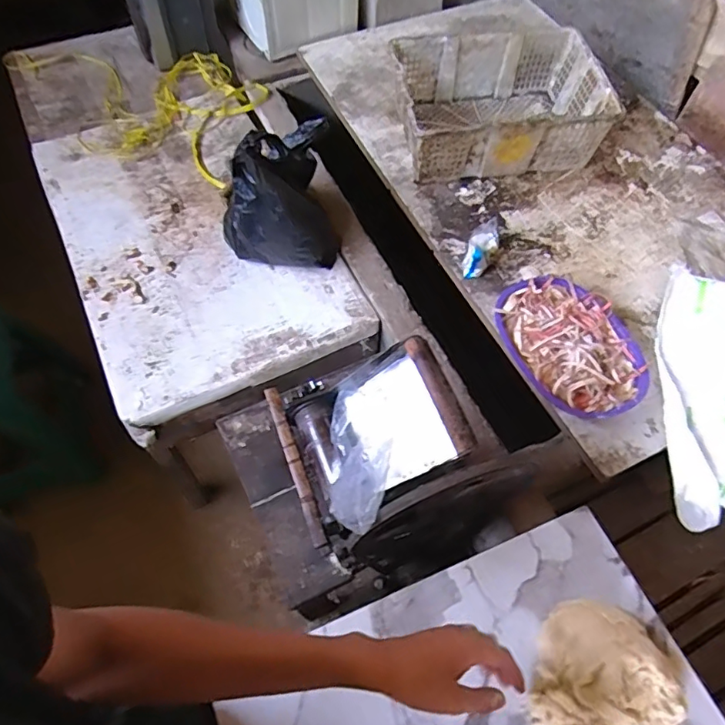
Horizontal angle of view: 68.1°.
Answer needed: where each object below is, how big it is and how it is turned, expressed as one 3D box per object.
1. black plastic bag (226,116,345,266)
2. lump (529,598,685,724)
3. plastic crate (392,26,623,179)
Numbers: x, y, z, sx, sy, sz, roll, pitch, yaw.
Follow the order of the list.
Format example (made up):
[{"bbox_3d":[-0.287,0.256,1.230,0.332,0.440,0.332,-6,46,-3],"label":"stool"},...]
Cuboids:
[{"bbox_3d":[-0.173,-0.337,1.103,0.235,0.292,0.174,-11,62,-8],"label":"black plastic bag"},{"bbox_3d":[0.256,0.343,0.562,0.137,0.041,0.168,18,62,8],"label":"lump"},{"bbox_3d":[0.326,-0.636,1.326,0.474,0.154,0.383,-2,61,-3],"label":"plastic crate"}]

